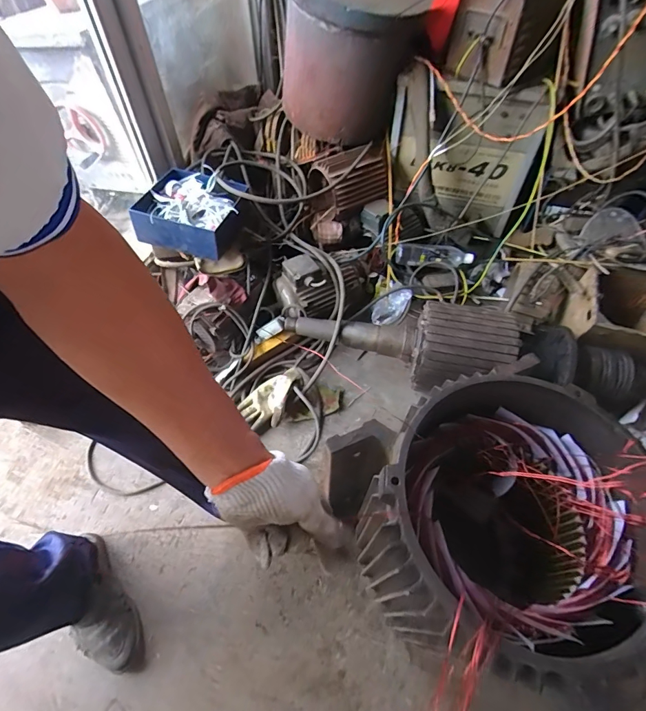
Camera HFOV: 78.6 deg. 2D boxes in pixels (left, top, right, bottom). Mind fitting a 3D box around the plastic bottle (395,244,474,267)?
[{"bbox_3d":[0.353,-0.319,1.247,0.239,0.058,0.069,11,54,9],"label":"plastic bottle"}]

